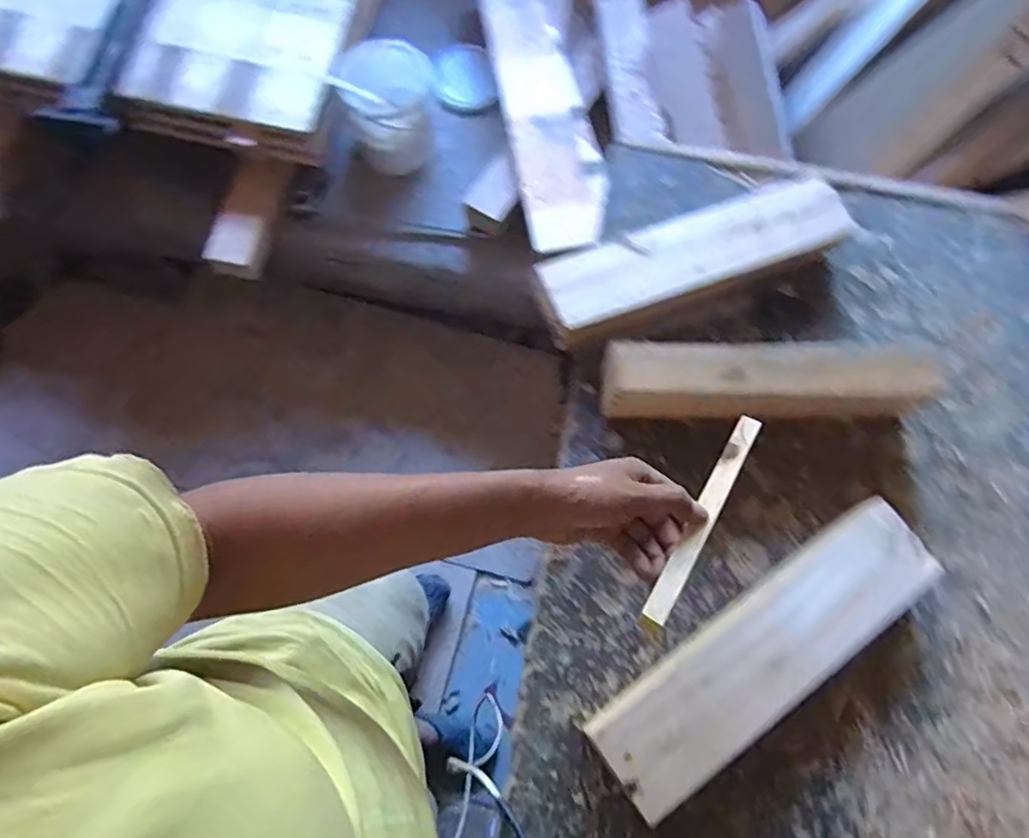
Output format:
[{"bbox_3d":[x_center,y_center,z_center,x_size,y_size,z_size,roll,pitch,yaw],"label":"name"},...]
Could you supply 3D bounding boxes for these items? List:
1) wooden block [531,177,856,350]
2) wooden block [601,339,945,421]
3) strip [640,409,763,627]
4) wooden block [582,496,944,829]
[{"bbox_3d":[0.221,-0.196,0.741,0.404,0.068,0.102,-22,74,-9],"label":"wooden block"},{"bbox_3d":[0.281,-0.040,0.688,0.367,0.081,0.074,1,72,-2],"label":"wooden block"},{"bbox_3d":[0.143,0.068,0.451,0.017,0.009,0.182,32,64,8],"label":"strip"},{"bbox_3d":[0.247,0.228,0.604,0.394,0.071,0.091,-33,76,-12],"label":"wooden block"}]

